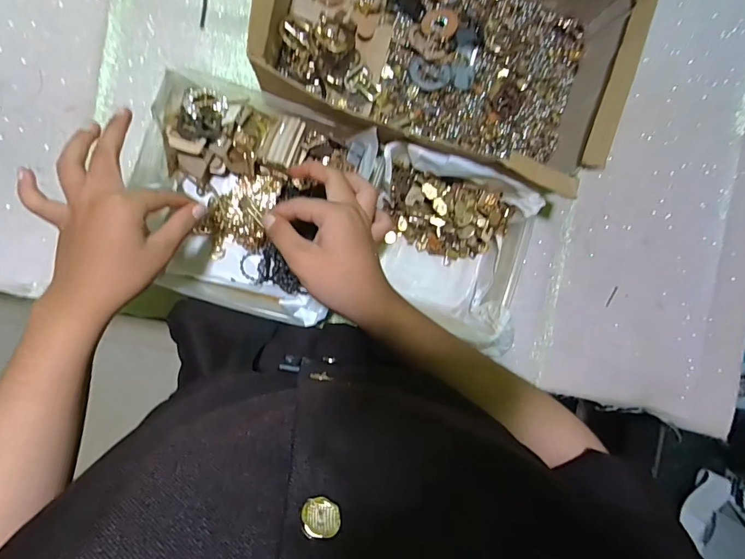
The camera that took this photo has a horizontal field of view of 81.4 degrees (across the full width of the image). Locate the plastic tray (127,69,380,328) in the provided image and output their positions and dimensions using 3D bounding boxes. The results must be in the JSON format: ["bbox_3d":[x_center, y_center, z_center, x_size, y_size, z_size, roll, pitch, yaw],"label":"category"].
[{"bbox_3d":[-0.116,-0.073,0.418,0.190,0.074,0.198,18,90,-7],"label":"plastic tray"}]

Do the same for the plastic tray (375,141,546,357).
[{"bbox_3d":[0.072,-0.030,0.442,0.170,0.071,0.158,18,90,-7],"label":"plastic tray"}]

